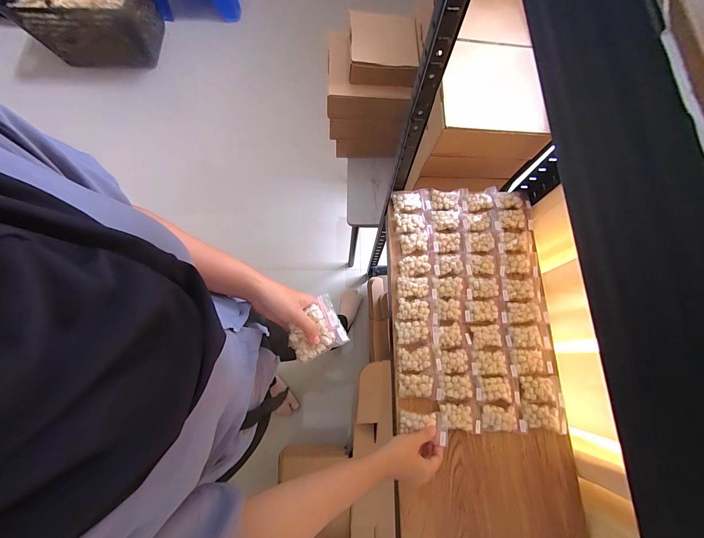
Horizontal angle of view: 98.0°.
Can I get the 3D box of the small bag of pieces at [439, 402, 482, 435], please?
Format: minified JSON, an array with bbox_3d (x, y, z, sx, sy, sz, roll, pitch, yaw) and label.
[{"bbox_3d":[0.183,0.247,0.509,0.071,0.013,0.046,5,74,0],"label":"small bag of pieces"}]

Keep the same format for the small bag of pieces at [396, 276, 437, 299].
[{"bbox_3d":[0.121,0.034,0.570,0.074,0.012,0.041,4,74,-1],"label":"small bag of pieces"}]

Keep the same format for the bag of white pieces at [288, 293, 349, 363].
[{"bbox_3d":[-0.050,0.080,0.402,0.072,0.018,0.066,-27,76,-5],"label":"bag of white pieces"}]

